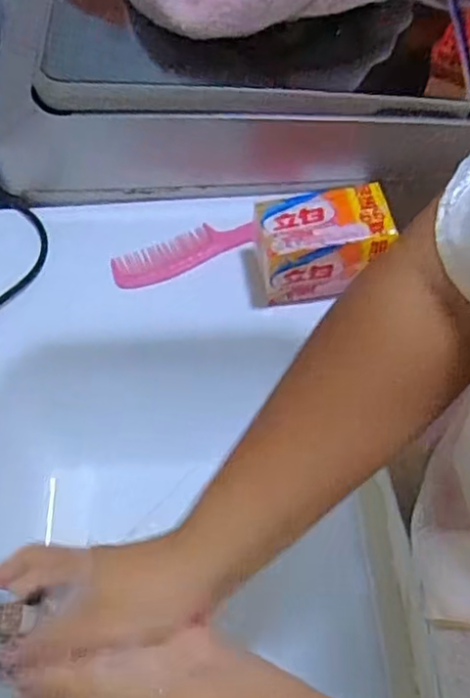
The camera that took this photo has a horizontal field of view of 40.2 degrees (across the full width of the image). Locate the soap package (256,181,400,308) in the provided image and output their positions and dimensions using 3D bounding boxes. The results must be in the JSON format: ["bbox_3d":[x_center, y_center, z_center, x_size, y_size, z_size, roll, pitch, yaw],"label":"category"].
[{"bbox_3d":[0.075,-0.089,0.586,0.122,0.086,0.070,-6,59,-1],"label":"soap package"}]

